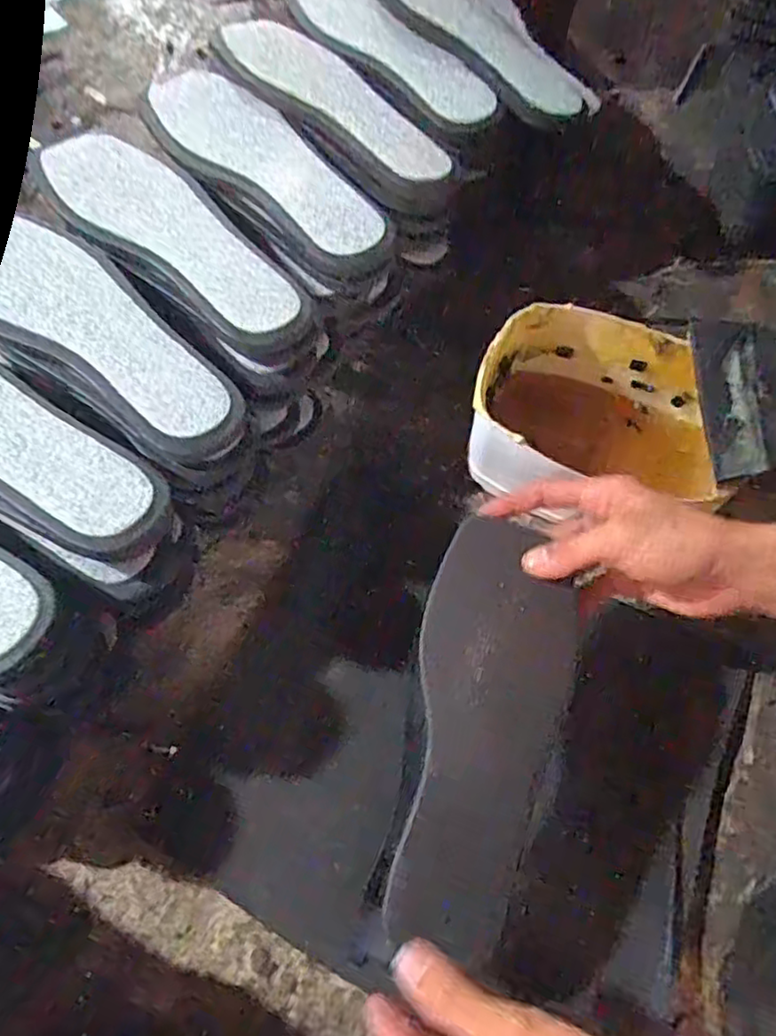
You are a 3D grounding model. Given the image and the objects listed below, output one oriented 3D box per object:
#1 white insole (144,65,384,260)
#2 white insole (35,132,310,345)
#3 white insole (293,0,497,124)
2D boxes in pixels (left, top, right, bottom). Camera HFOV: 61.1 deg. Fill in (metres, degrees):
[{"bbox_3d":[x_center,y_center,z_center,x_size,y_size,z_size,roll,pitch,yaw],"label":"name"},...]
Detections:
[{"bbox_3d":[-0.096,-0.281,0.509,0.069,0.016,0.243,-40,70,-18],"label":"white insole"},{"bbox_3d":[-0.158,-0.209,0.472,0.081,0.014,0.244,-40,70,-18],"label":"white insole"},{"bbox_3d":[0.000,-0.405,0.562,0.054,0.011,0.231,-42,72,3],"label":"white insole"}]

